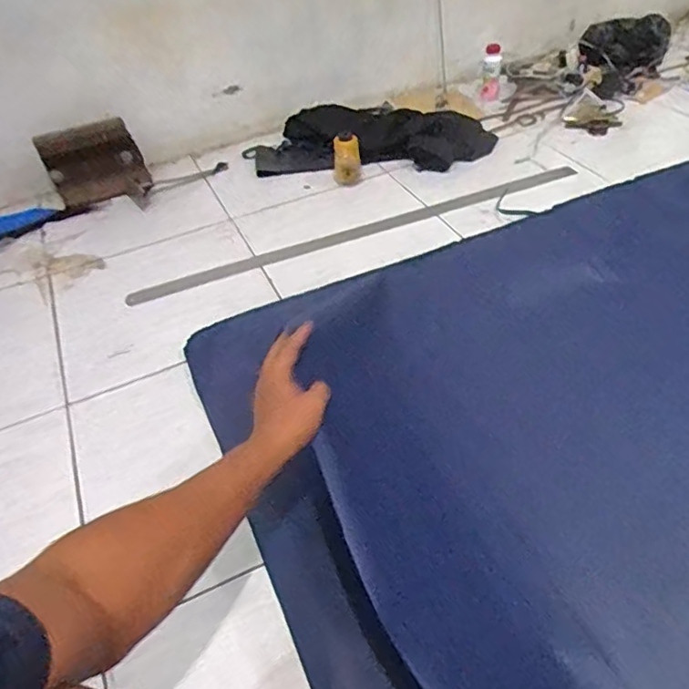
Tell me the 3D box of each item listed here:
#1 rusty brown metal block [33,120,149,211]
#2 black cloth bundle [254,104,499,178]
[{"bbox_3d":[-0.589,-0.428,1.353,0.214,0.165,0.159,-23,46,-16],"label":"rusty brown metal block"},{"bbox_3d":[0.073,-0.531,1.460,0.602,0.053,0.322,2,44,9],"label":"black cloth bundle"}]

